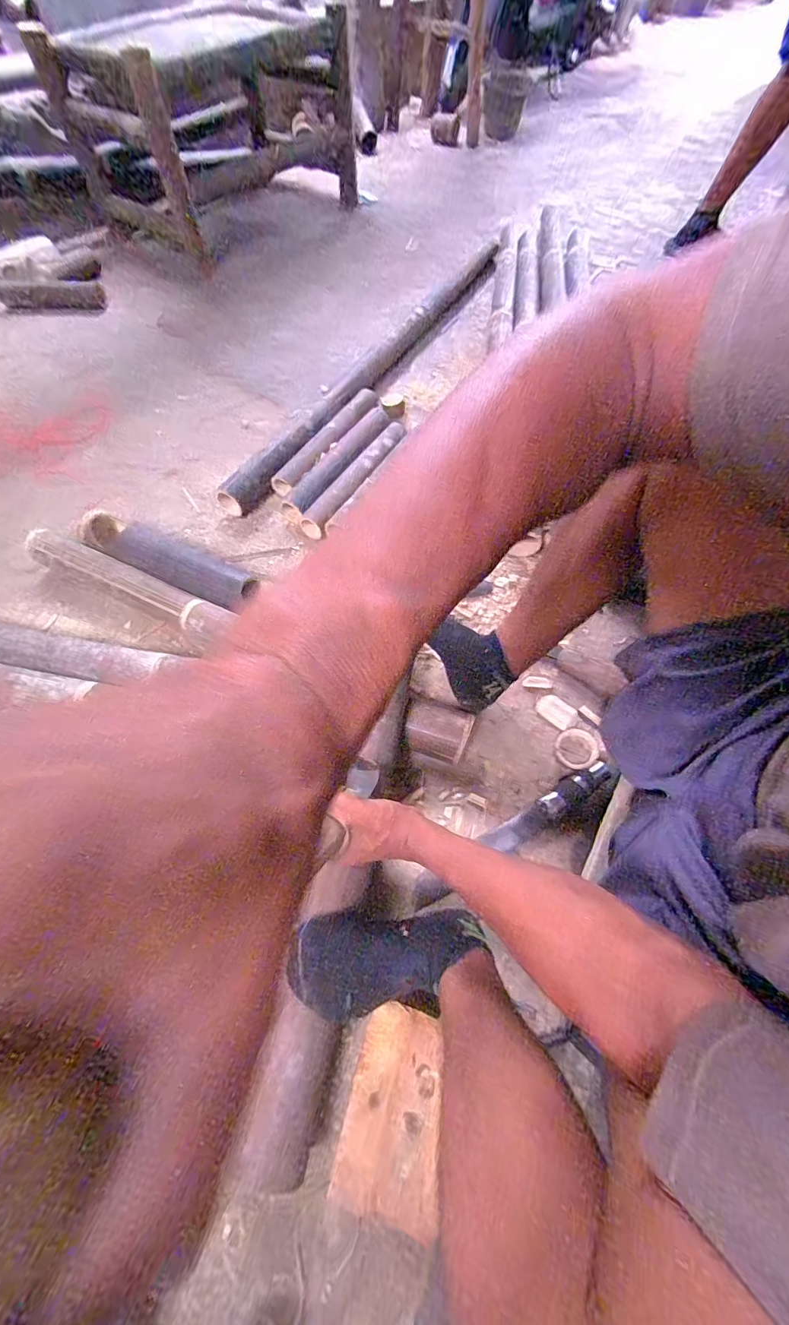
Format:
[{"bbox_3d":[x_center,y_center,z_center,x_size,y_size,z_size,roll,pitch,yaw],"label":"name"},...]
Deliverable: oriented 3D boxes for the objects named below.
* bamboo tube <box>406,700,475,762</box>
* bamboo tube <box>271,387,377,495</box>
[{"bbox_3d":[0.065,0.105,0.667,0.095,0.067,0.075,20,63,10],"label":"bamboo tube"},{"bbox_3d":[-0.144,-0.522,1.006,0.055,0.053,0.393,26,64,12],"label":"bamboo tube"}]

